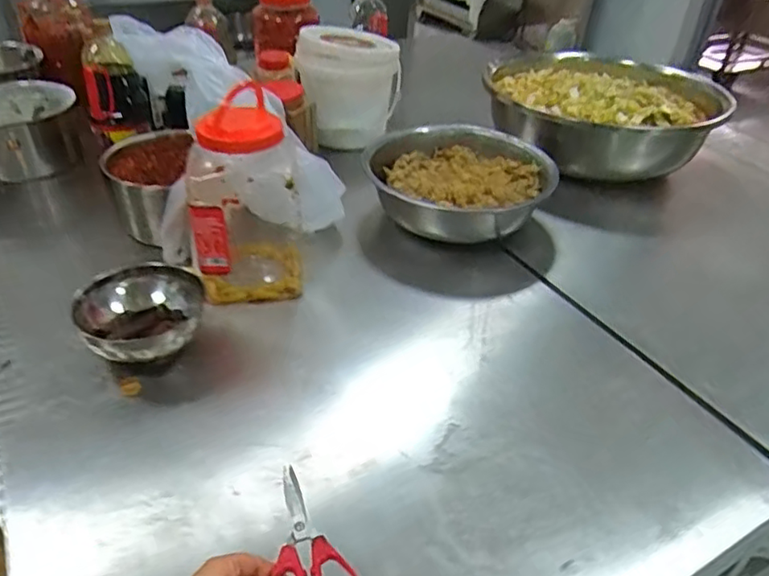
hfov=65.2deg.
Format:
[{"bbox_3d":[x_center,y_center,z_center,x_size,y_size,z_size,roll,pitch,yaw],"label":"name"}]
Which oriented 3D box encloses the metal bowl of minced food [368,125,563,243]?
[{"bbox_3d":[0.129,-0.197,1.126,0.345,0.099,0.317,3,37,-2],"label":"metal bowl of minced food"}]

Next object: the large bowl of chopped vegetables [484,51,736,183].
[{"bbox_3d":[0.492,-0.416,1.400,0.490,0.164,0.457,3,37,-2],"label":"large bowl of chopped vegetables"}]

